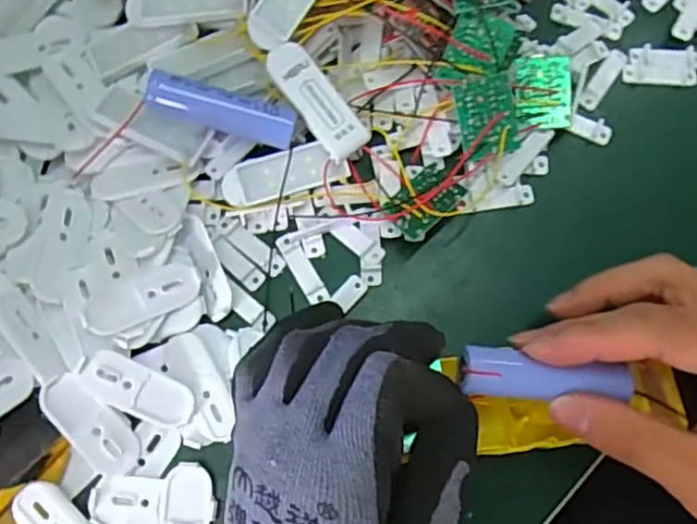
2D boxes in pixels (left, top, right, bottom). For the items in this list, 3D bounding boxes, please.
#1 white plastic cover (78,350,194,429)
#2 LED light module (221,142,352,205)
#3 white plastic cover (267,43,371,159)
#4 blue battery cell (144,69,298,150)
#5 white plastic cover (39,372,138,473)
[{"bbox_3d":[-0.087,0.053,0.268,0.046,0.004,0.018,30,75,-15],"label":"white plastic cover"},{"bbox_3d":[-0.029,-0.040,0.293,0.056,0.011,0.019,-18,76,-6],"label":"LED light module"},{"bbox_3d":[-0.014,-0.072,0.288,0.020,0.004,0.056,-39,95,-10],"label":"white plastic cover"},{"bbox_3d":[-0.055,-0.066,0.282,0.063,0.020,0.015,16,75,-10],"label":"blue battery cell"},{"bbox_3d":[-0.105,0.067,0.264,0.020,0.005,0.047,-39,104,-10],"label":"white plastic cover"}]

